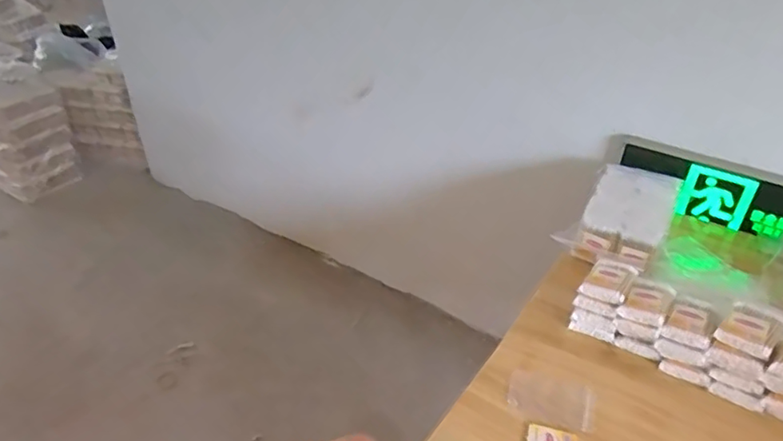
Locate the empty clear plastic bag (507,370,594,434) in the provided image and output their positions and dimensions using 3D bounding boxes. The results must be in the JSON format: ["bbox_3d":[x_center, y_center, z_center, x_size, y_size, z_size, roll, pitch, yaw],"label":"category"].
[{"bbox_3d":[0.192,0.215,0.669,0.097,0.004,0.060,11,36,16],"label":"empty clear plastic bag"}]

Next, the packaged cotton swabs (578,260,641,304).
[{"bbox_3d":[0.301,0.082,0.761,0.056,0.015,0.077,23,41,29],"label":"packaged cotton swabs"}]

